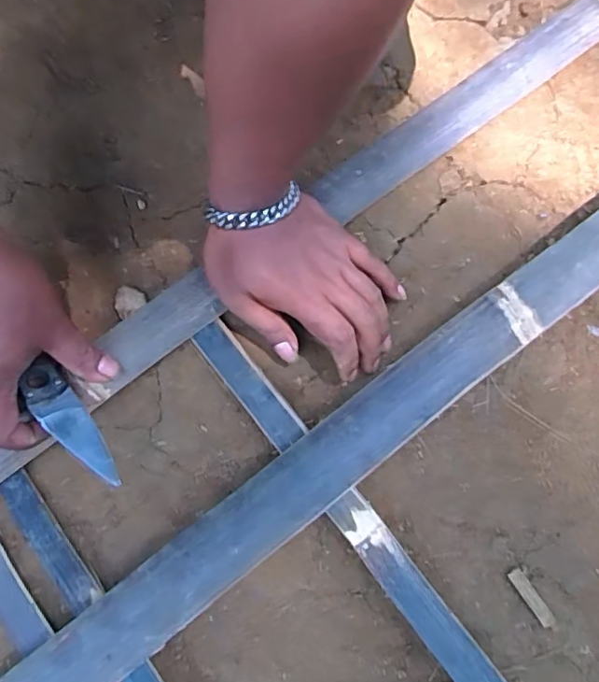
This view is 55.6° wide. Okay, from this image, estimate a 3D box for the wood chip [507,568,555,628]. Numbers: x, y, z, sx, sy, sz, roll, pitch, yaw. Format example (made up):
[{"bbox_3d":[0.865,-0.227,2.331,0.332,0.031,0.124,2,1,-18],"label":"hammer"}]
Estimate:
[{"bbox_3d":[0.165,0.182,0.405,0.012,0.004,0.041,-29,66,-8],"label":"wood chip"}]

